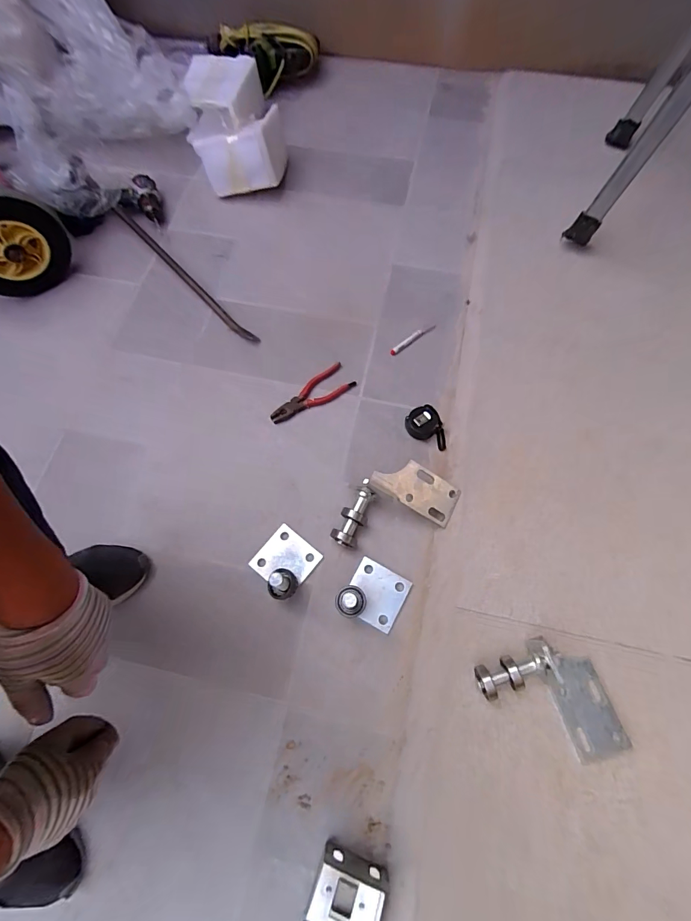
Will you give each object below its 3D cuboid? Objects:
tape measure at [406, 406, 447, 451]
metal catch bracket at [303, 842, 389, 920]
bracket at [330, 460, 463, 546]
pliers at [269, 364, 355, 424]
[{"bbox_3d":[0.170,-0.073,0.849,0.096,0.032,0.070,23,73,10],"label":"tape measure"},{"bbox_3d":[0.002,0.621,0.581,0.105,0.059,0.103,16,71,8],"label":"metal catch bracket"},{"bbox_3d":[0.090,0.076,0.760,0.248,0.091,0.115,-12,70,-2],"label":"bracket"},{"bbox_3d":[-0.075,-0.138,0.896,0.190,0.013,0.065,-35,72,-10],"label":"pliers"}]

